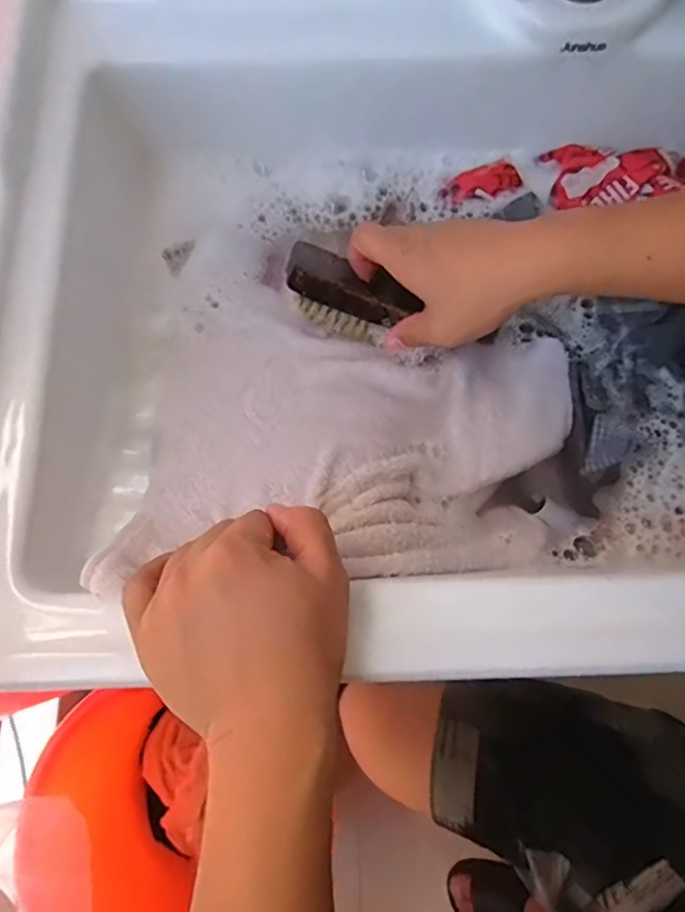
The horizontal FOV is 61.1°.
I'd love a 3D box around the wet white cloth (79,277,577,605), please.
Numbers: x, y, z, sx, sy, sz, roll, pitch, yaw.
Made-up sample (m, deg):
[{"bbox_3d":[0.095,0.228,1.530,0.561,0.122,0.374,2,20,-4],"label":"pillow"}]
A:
[{"bbox_3d":[0.020,-0.024,0.393,0.291,0.090,0.227,3,73,1],"label":"wet white cloth"}]

